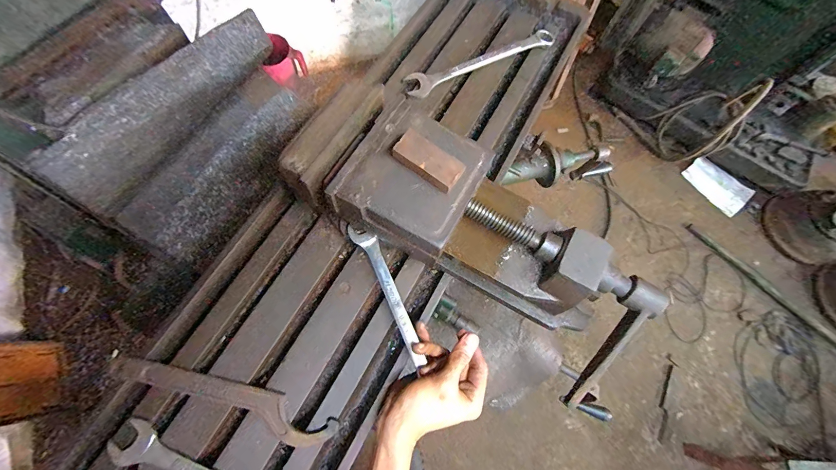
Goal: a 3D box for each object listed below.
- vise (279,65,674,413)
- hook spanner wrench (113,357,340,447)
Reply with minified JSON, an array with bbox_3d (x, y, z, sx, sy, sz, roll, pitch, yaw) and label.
[{"bbox_3d":[0.054,-0.003,0.410,0.419,0.107,0.166,34,71,9],"label":"vise"},{"bbox_3d":[-0.207,0.173,0.388,0.245,0.010,0.037,20,70,3],"label":"hook spanner wrench"}]

